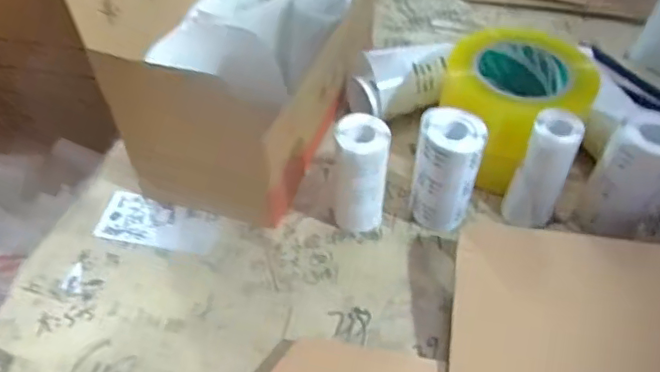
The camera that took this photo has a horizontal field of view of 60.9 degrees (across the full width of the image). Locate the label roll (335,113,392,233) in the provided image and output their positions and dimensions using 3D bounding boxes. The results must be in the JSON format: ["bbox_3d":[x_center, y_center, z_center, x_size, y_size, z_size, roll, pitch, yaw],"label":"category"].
[{"bbox_3d":[0.024,-0.005,0.438,0.042,0.099,0.038,0,49,0],"label":"label roll"}]

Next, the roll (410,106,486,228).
[{"bbox_3d":[0.090,-0.009,0.441,0.046,0.096,0.045,0,47,-1],"label":"roll"}]

